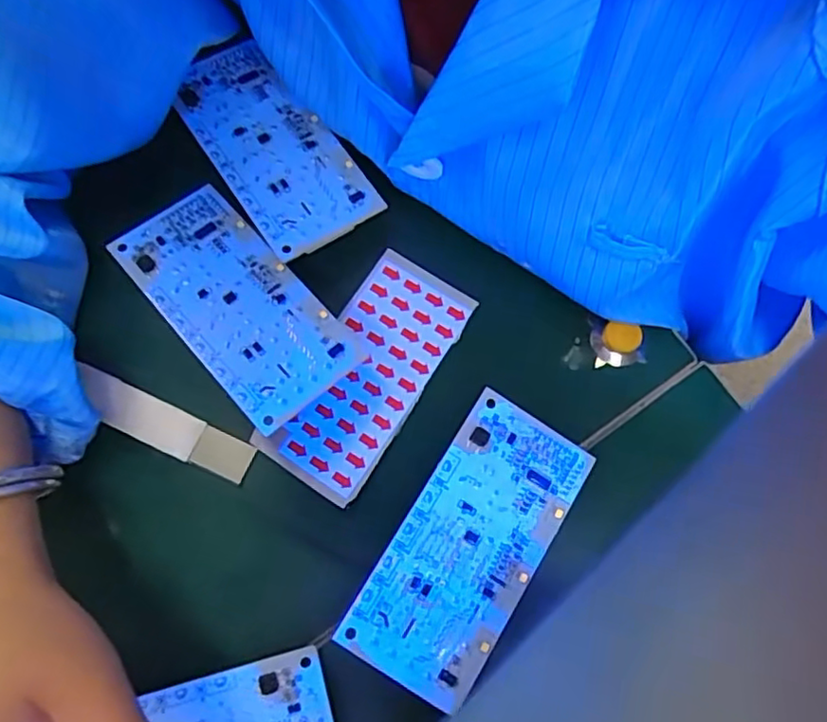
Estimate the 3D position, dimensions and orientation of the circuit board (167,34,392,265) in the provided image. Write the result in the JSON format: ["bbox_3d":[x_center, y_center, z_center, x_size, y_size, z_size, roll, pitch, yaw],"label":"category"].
[{"bbox_3d":[-0.067,-0.101,0.295,0.053,0.007,0.110,-35,78,-7],"label":"circuit board"}]

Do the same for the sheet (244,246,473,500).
[{"bbox_3d":[-0.021,0.005,0.287,0.051,0.004,0.109,32,79,8],"label":"sheet"}]

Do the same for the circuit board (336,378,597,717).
[{"bbox_3d":[0.022,0.073,0.254,0.055,0.004,0.115,33,76,-1],"label":"circuit board"}]

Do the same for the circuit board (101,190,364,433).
[{"bbox_3d":[-0.078,-0.026,0.278,0.056,0.004,0.112,-41,77,-18],"label":"circuit board"}]

